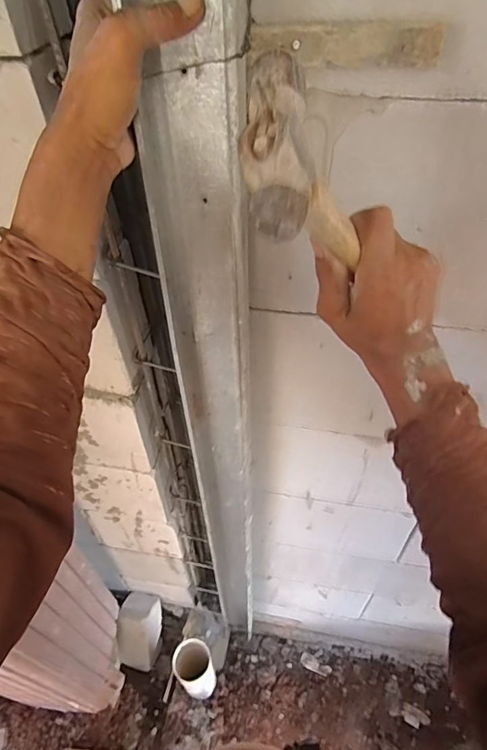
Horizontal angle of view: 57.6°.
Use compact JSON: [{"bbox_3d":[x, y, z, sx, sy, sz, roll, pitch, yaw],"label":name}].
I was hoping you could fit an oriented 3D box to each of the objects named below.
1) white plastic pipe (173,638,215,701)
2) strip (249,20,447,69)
[{"bbox_3d":[-0.129,0.791,1.187,0.096,0.213,0.109,-18,50,-16],"label":"white plastic pipe"},{"bbox_3d":[0.065,-0.214,0.286,0.119,0.022,0.010,7,47,6],"label":"strip"}]

